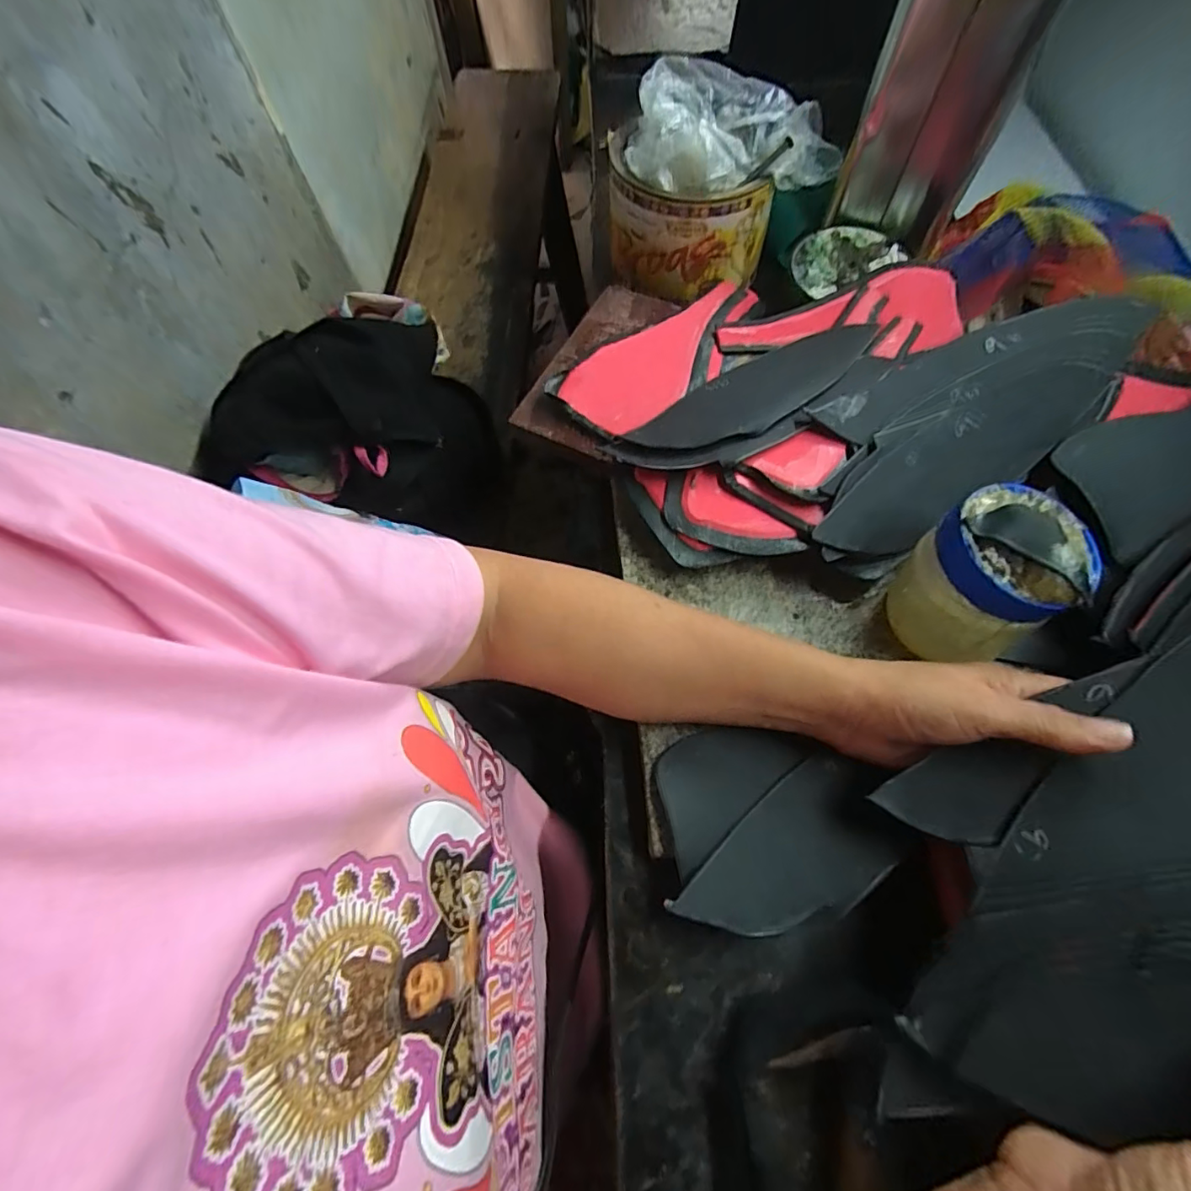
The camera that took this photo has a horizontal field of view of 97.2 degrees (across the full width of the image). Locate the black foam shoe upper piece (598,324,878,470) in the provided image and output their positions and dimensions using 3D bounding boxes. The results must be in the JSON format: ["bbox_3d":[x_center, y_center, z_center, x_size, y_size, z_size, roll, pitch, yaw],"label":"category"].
[{"bbox_3d":[0.119,-0.144,0.389,0.224,0.021,0.073,-33,69,-12],"label":"black foam shoe upper piece"}]

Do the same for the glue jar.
[{"bbox_3d":[0.223,-0.012,0.304,0.073,0.102,0.070,-1,67,2],"label":"glue jar"}]

